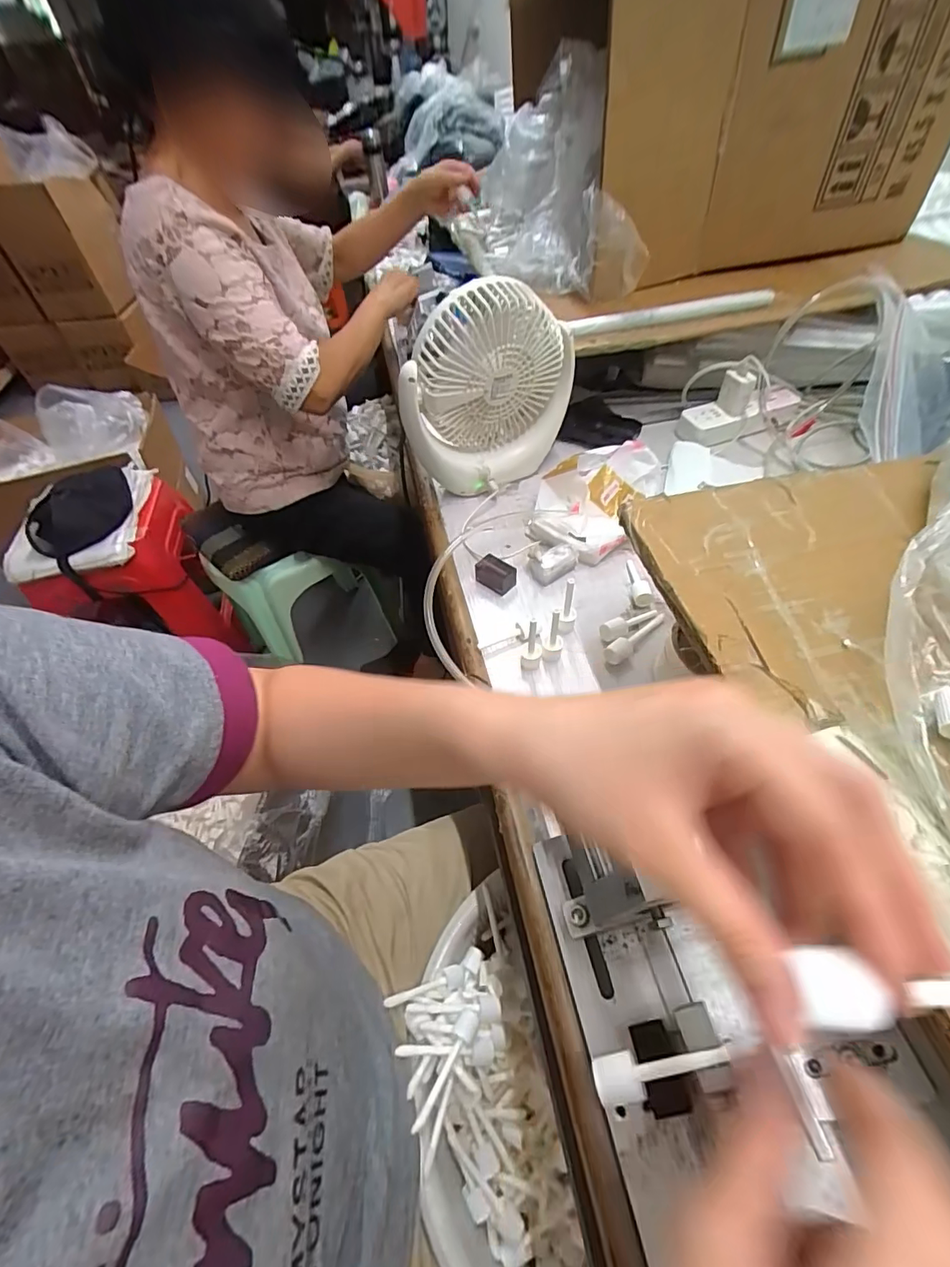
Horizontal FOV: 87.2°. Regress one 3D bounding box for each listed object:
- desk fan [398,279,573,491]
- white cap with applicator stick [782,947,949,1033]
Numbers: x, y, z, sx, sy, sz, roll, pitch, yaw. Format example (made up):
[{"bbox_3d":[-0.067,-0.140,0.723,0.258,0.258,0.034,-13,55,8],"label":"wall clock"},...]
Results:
[{"bbox_3d":[0.016,-0.265,0.558,0.197,0.199,0.067,-19,53,-9],"label":"desk fan"},{"bbox_3d":[0.127,0.097,0.136,0.084,0.013,0.017,5,49,-8],"label":"white cap with applicator stick"}]

